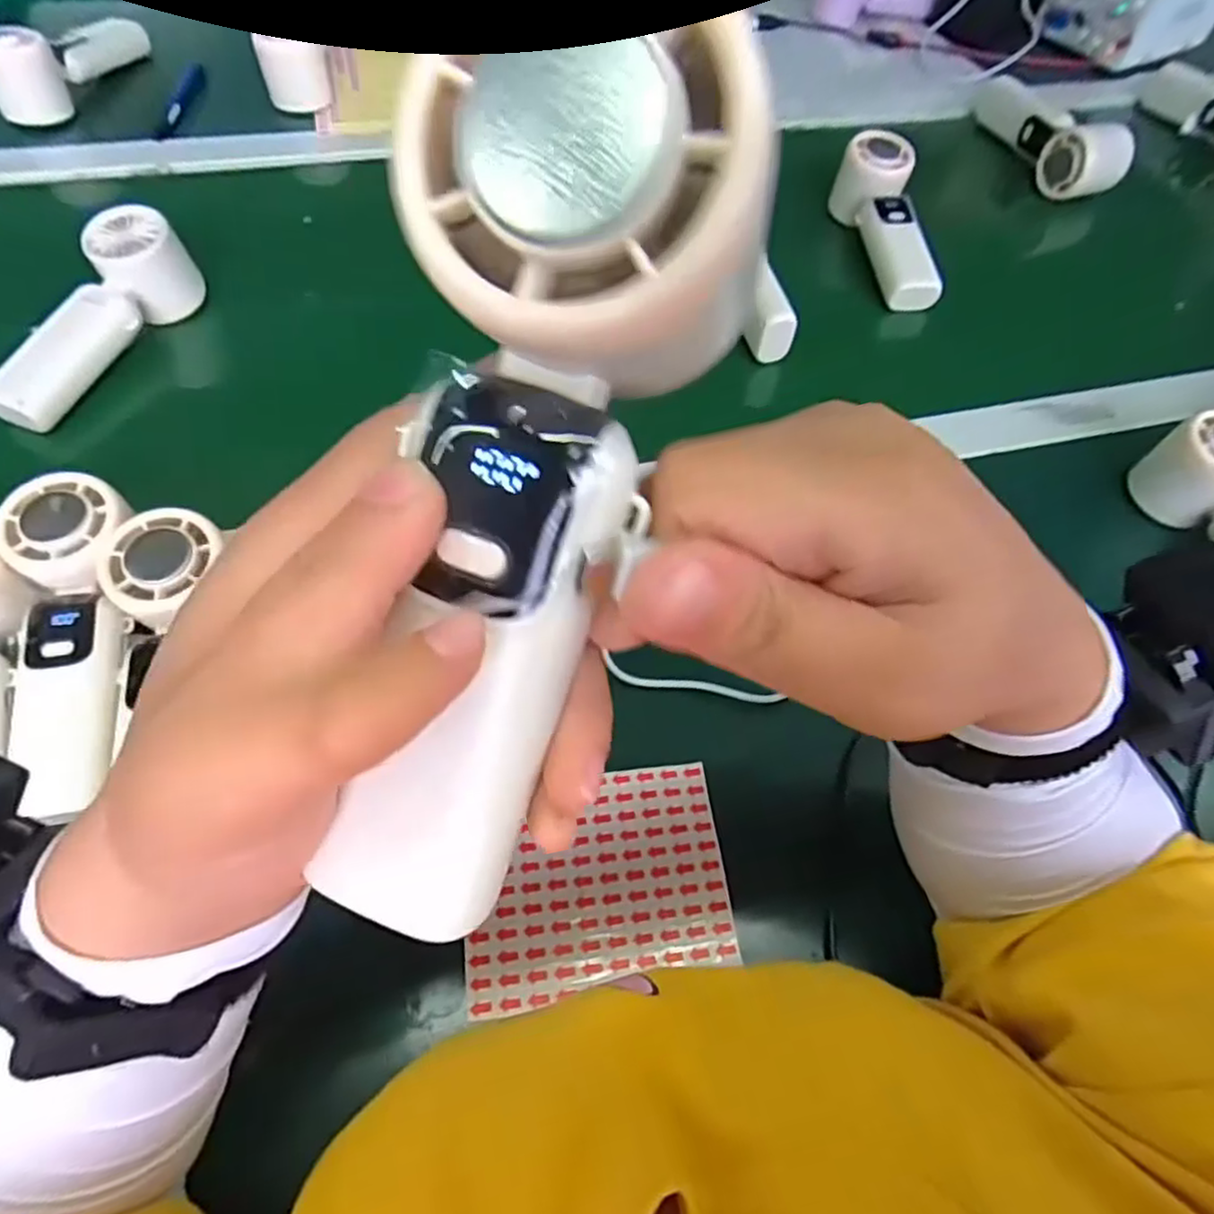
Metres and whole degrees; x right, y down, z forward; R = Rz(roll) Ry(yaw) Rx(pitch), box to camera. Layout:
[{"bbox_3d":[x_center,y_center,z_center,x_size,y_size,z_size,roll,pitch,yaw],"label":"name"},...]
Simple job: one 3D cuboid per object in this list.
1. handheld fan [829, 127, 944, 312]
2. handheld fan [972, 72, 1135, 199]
[{"bbox_3d":[0.233,-0.319,0.587,0.053,0.053,0.168,-3,60,-6],"label":"handheld fan"},{"bbox_3d":[0.446,-0.481,0.706,0.074,0.042,0.189,-7,60,-8],"label":"handheld fan"}]

